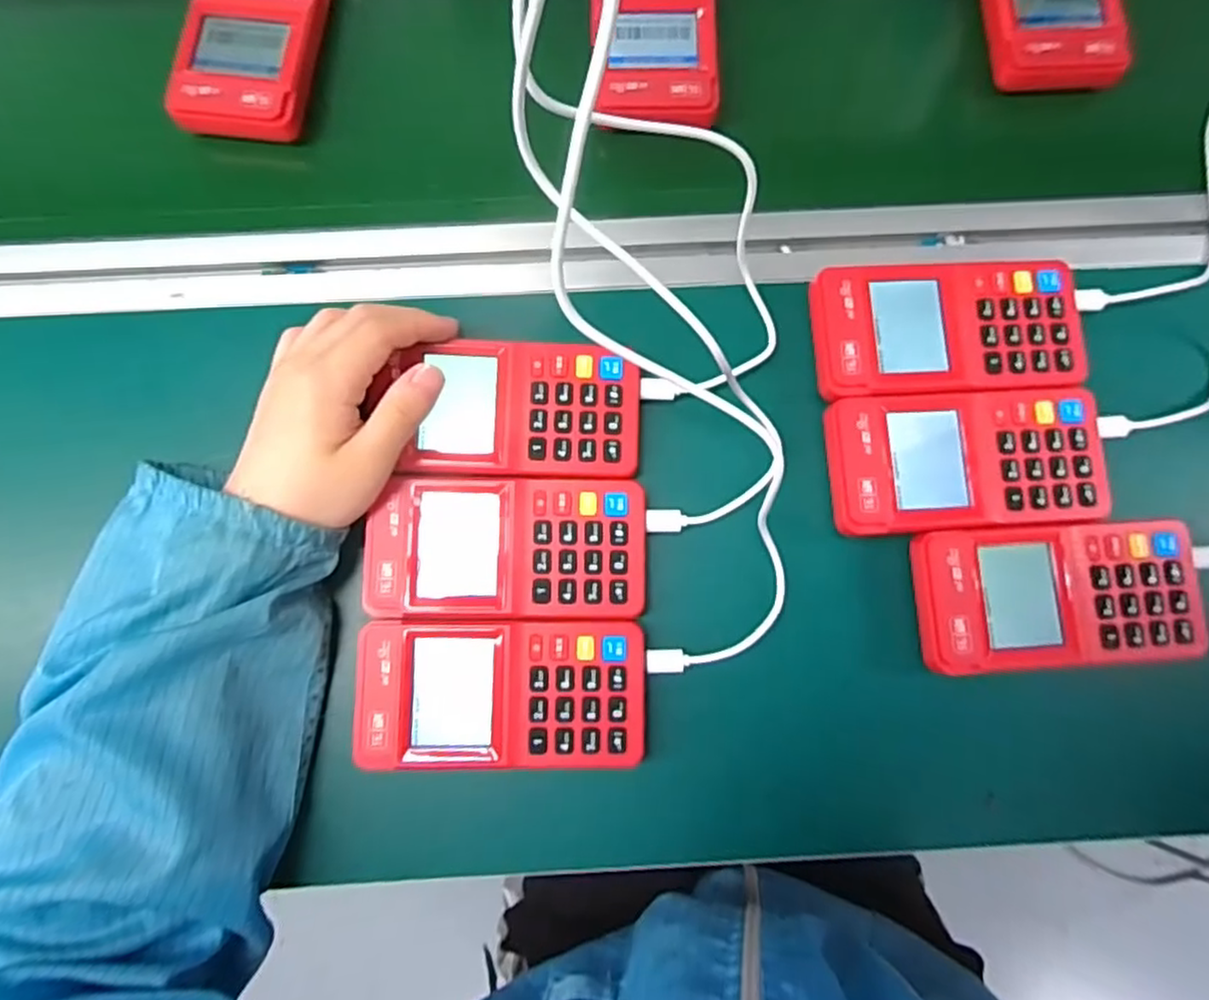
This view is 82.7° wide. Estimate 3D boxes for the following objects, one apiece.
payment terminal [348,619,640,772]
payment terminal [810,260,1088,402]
[{"bbox_3d":[-0.049,0.093,0.330,0.133,0.018,0.067,0,82,0],"label":"payment terminal"},{"bbox_3d":[0.174,-0.087,0.356,0.134,0.020,0.068,-4,82,-1],"label":"payment terminal"}]

